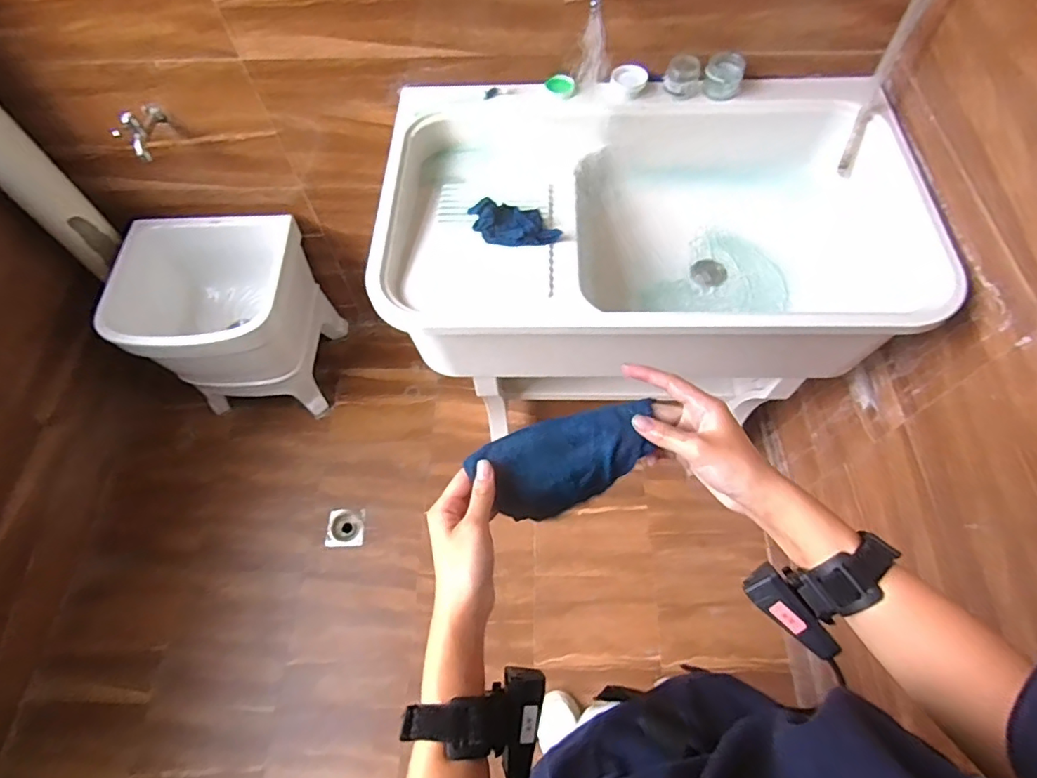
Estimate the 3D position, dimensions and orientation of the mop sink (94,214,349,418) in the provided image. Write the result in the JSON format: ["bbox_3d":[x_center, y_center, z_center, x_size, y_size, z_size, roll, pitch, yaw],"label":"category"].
[{"bbox_3d":[-0.744,-0.174,1.451,0.390,0.437,0.360,-4,61,0],"label":"mop sink"}]

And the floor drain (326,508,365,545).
[{"bbox_3d":[-0.458,0.368,1.430,0.095,0.014,0.101,-2,61,0],"label":"floor drain"}]

